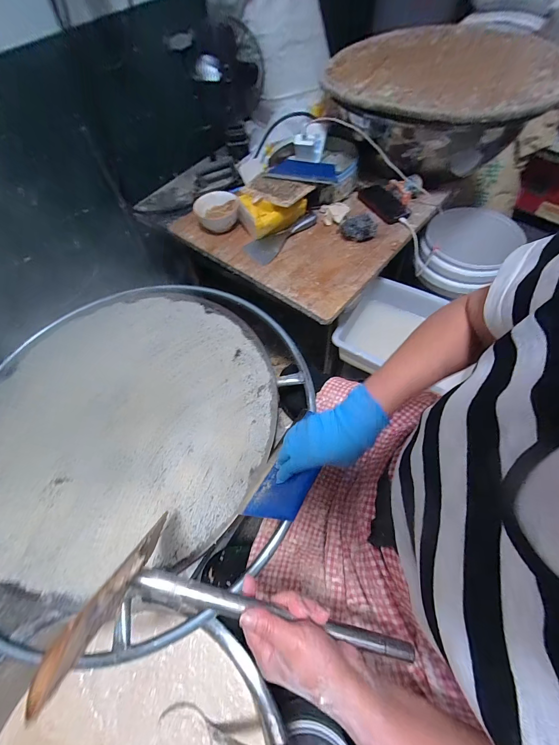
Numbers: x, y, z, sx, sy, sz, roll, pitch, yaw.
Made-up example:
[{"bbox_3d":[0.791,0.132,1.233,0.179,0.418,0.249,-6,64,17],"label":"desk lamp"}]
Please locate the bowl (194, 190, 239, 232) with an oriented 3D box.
[{"bbox_3d":[-0.171,-0.446,0.821,0.115,0.067,0.108,-2,60,3],"label":"bowl"}]

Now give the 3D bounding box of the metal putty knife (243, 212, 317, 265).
[{"bbox_3d":[0.012,-0.373,0.804,0.229,0.023,0.088,-39,65,-17],"label":"metal putty knife"}]

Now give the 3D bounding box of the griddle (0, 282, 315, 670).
[{"bbox_3d":[-0.271,0.085,0.570,0.651,0.063,0.698,13,62,11],"label":"griddle"}]

